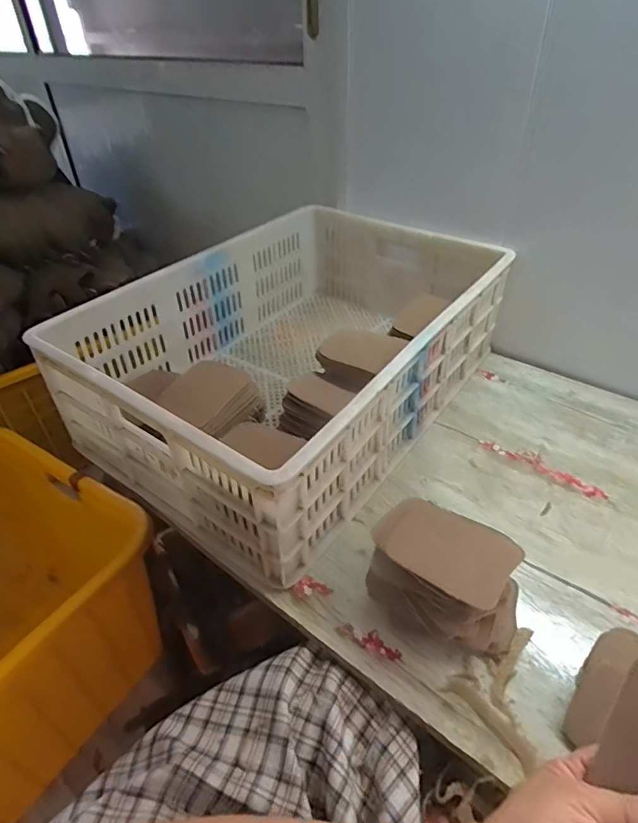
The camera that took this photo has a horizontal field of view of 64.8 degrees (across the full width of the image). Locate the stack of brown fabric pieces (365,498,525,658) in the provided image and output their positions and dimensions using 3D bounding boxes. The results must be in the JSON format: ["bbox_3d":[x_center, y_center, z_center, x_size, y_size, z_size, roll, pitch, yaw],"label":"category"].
[{"bbox_3d":[0.124,0.168,0.500,0.147,0.104,0.109,20,44,27],"label":"stack of brown fabric pieces"}]

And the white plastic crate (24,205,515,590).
[{"bbox_3d":[-0.024,-0.103,0.769,0.422,0.199,0.610,22,45,28],"label":"white plastic crate"}]

